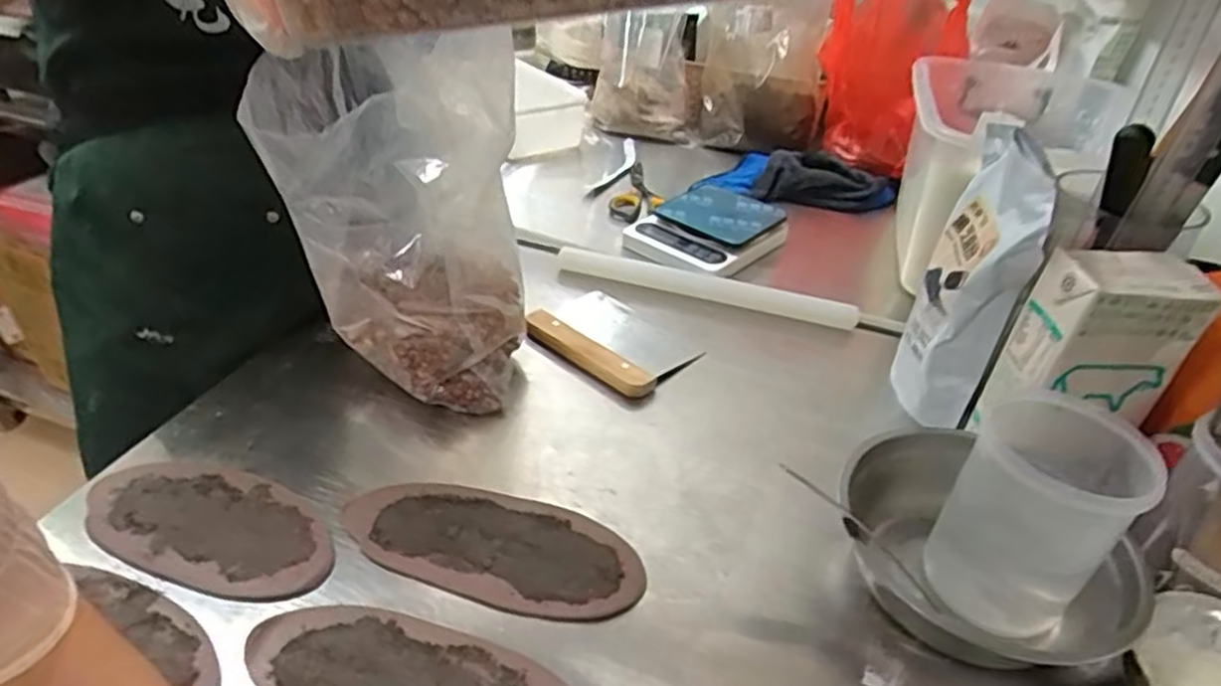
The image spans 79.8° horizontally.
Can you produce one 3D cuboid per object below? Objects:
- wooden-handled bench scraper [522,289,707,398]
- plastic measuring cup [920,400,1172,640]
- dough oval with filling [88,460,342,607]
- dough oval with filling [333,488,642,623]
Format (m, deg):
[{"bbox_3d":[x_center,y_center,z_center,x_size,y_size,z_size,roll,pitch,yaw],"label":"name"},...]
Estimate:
[{"bbox_3d":[0.005,-0.005,0.716,0.148,0.023,0.111,30,42,31],"label":"wooden-handled bench scraper"},{"bbox_3d":[0.274,0.112,0.476,0.092,0.137,0.105,31,43,33],"label":"plastic measuring cup"},{"bbox_3d":[-0.276,0.126,0.506,0.181,0.007,0.091,14,36,13],"label":"dough oval with filling"},{"bbox_3d":[-0.082,0.139,0.506,0.208,0.006,0.084,12,36,10],"label":"dough oval with filling"}]

